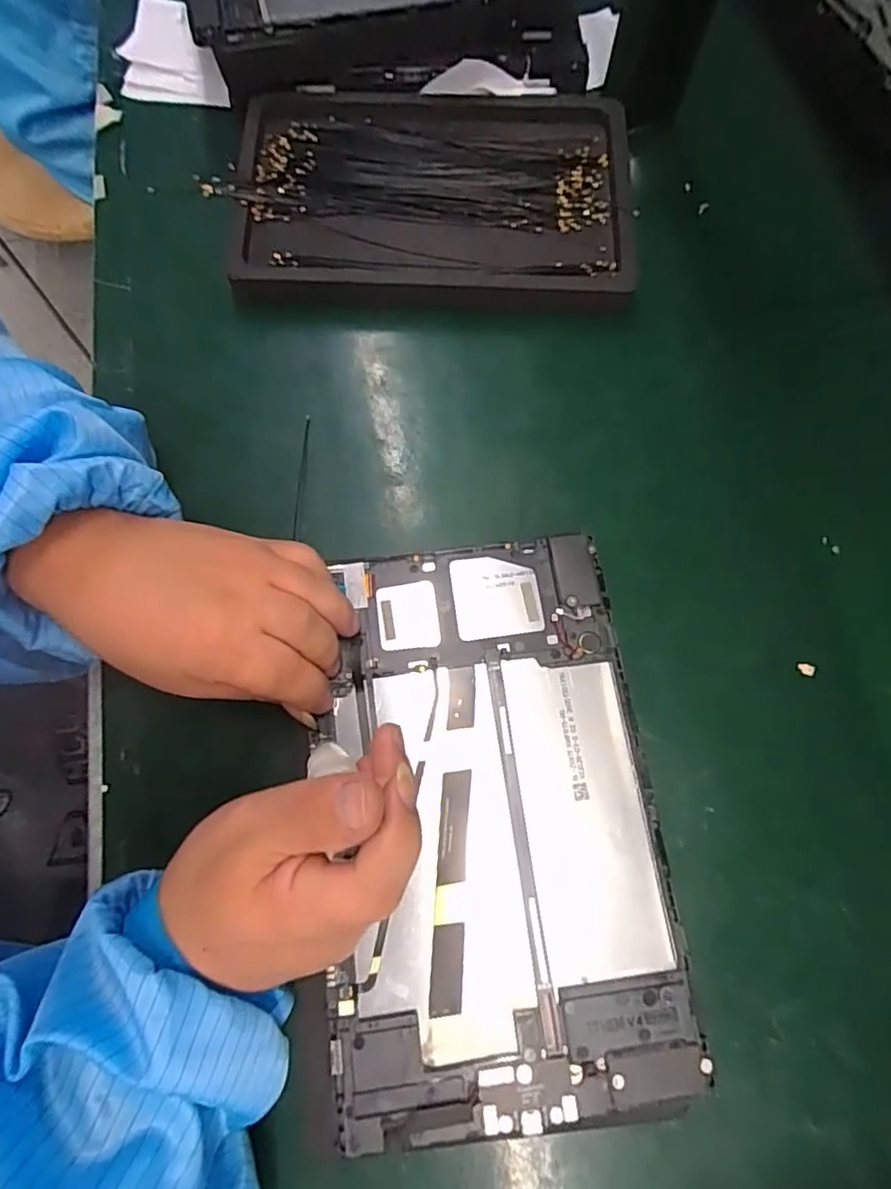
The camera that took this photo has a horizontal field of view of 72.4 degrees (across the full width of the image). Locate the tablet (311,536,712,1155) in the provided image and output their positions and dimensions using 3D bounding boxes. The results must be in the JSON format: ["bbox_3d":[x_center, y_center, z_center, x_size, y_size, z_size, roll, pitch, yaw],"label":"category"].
[{"bbox_3d":[0.019,0.093,0.272,0.143,0.007,0.238,-7,73,-3],"label":"tablet"}]

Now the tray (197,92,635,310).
[{"bbox_3d":[-0.008,-0.251,0.388,0.246,0.024,0.159,2,73,0],"label":"tray"}]

